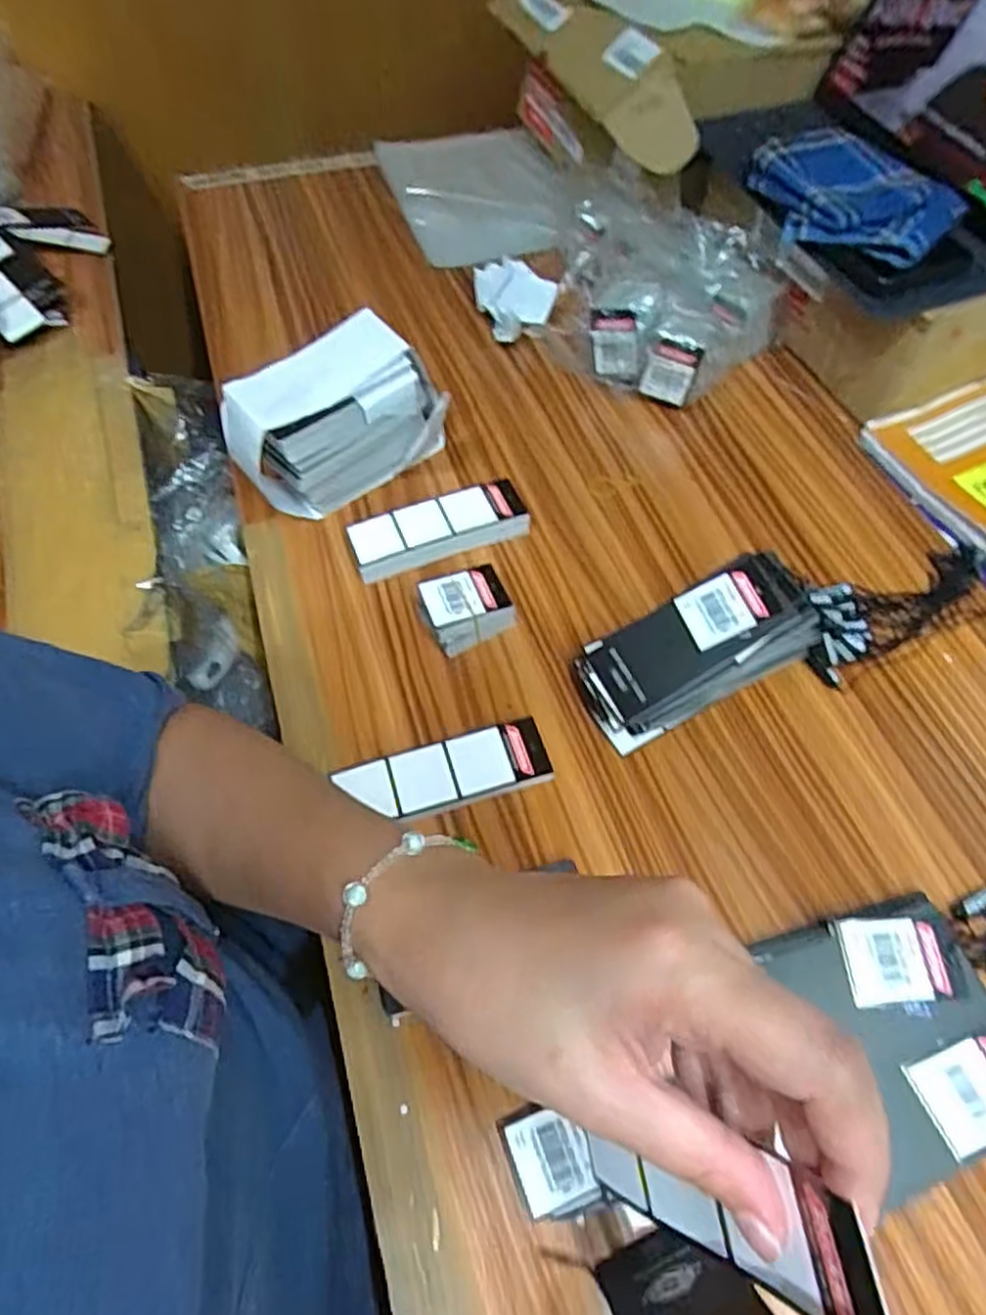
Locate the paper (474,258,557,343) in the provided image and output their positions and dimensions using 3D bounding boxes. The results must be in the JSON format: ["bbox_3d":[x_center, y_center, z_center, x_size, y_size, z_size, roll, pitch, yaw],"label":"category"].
[{"bbox_3d":[0.019,-0.303,0.617,0.055,0.043,0.057,-22,60,-12],"label":"paper"}]

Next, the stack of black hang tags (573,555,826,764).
[{"bbox_3d":[0.113,-0.005,0.420,0.123,0.075,0.056,-22,60,-12],"label":"stack of black hang tags"}]

